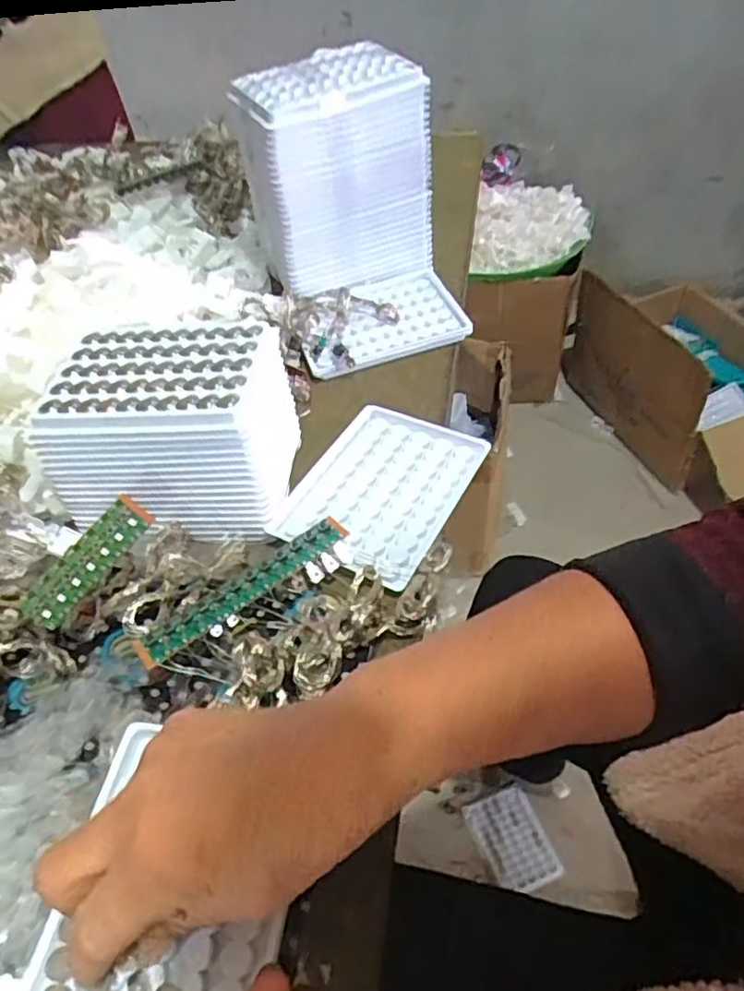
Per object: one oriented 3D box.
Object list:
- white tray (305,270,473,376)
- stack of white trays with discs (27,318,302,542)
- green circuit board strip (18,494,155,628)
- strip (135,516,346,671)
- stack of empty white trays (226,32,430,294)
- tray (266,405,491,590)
[{"bbox_3d":[0.004,-0.143,0.534,0.130,0.012,0.101,-18,49,-9],"label":"white tray"},{"bbox_3d":[-0.121,-0.041,0.403,0.133,0.080,0.101,-1,49,6],"label":"stack of white trays with discs"},{"bbox_3d":[-0.144,0.033,0.333,0.073,0.021,0.004,-52,25,-14],"label":"green circuit board strip"},{"bbox_3d":[-0.067,0.052,0.357,0.125,0.011,0.019,-34,54,-21],"label":"strip"},{"bbox_3d":[-0.028,-0.262,0.535,0.144,0.144,0.099,-19,49,-10],"label":"stack of empty white trays"},{"bbox_3d":[0.006,-0.008,0.417,0.097,0.013,0.126,20,54,22],"label":"tray"}]

